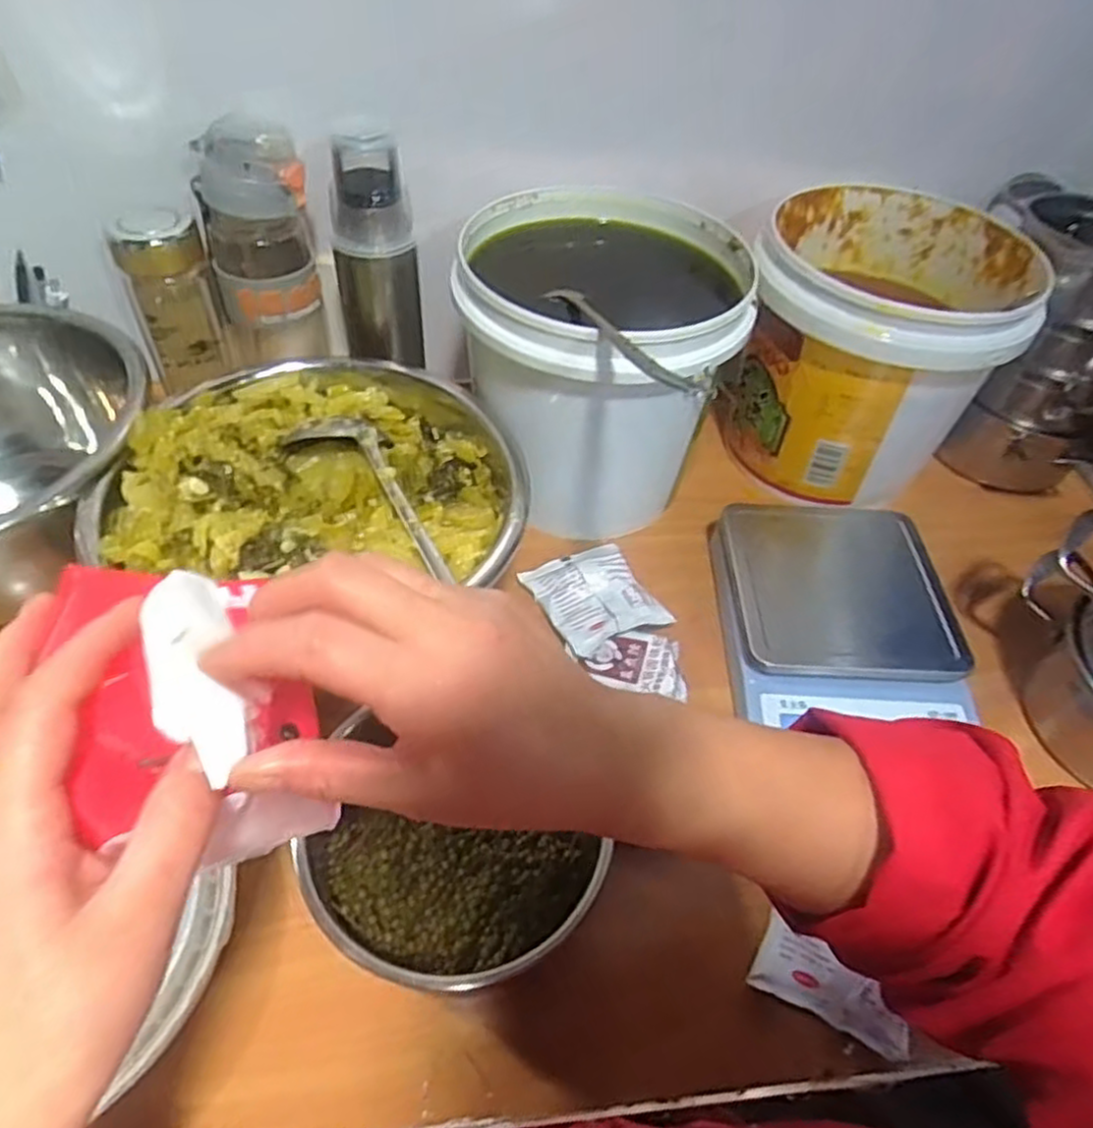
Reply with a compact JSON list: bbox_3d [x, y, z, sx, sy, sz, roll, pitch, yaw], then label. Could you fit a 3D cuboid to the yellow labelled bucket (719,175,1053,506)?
[{"bbox_3d":[0.270,-0.183,0.631,0.205,0.185,0.209,27,52,17],"label":"yellow labelled bucket"}]

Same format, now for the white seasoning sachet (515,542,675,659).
[{"bbox_3d":[0.035,0.022,0.547,0.075,0.017,0.093,-20,54,-21],"label":"white seasoning sachet"}]

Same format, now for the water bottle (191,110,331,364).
[{"bbox_3d":[-0.221,-0.237,0.582,0.079,0.200,0.079,-12,51,-15],"label":"water bottle"}]

